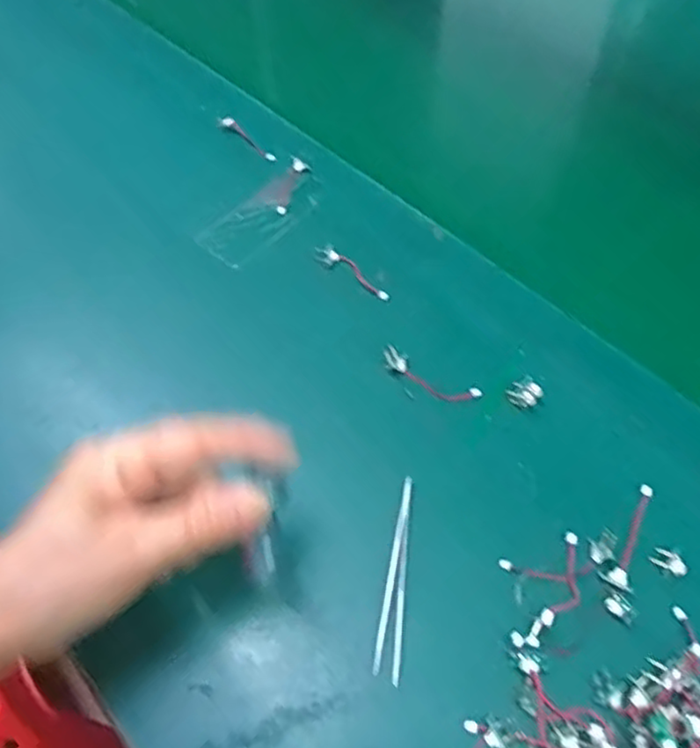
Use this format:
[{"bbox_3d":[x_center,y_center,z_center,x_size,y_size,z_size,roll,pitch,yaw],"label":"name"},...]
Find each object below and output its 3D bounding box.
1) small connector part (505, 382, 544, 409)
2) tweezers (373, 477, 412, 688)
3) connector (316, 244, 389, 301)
[{"bbox_3d":[0.102,0.013,0.394,0.015,0.012,0.018,-35,62,-21],"label":"small connector part"},{"bbox_3d":[0.022,0.101,0.341,0.012,0.007,0.100,5,56,4],"label":"tweezers"},{"bbox_3d":[0.003,-0.069,0.454,0.064,0.008,0.016,34,63,22],"label":"connector"}]

